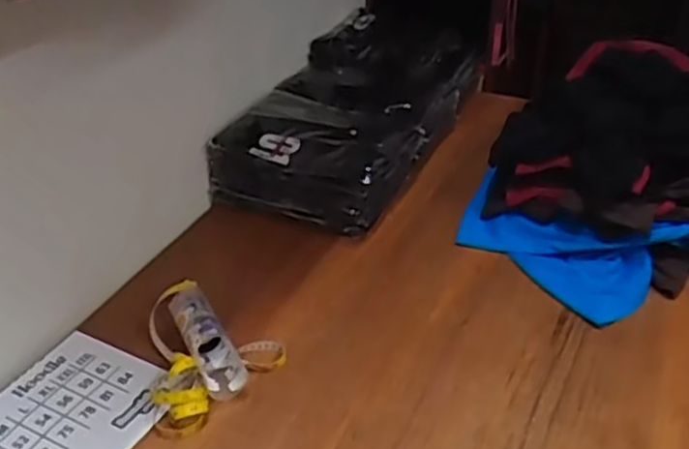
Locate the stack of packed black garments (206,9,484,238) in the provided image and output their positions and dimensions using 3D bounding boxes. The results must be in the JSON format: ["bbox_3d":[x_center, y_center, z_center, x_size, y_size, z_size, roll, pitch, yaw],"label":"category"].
[{"bbox_3d":[0.027,-0.212,1.402,0.316,0.164,0.585,16,37,20],"label":"stack of packed black garments"}]

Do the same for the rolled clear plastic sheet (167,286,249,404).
[{"bbox_3d":[-0.192,0.149,0.973,0.056,0.054,0.208,-17,39,-25],"label":"rolled clear plastic sheet"}]

